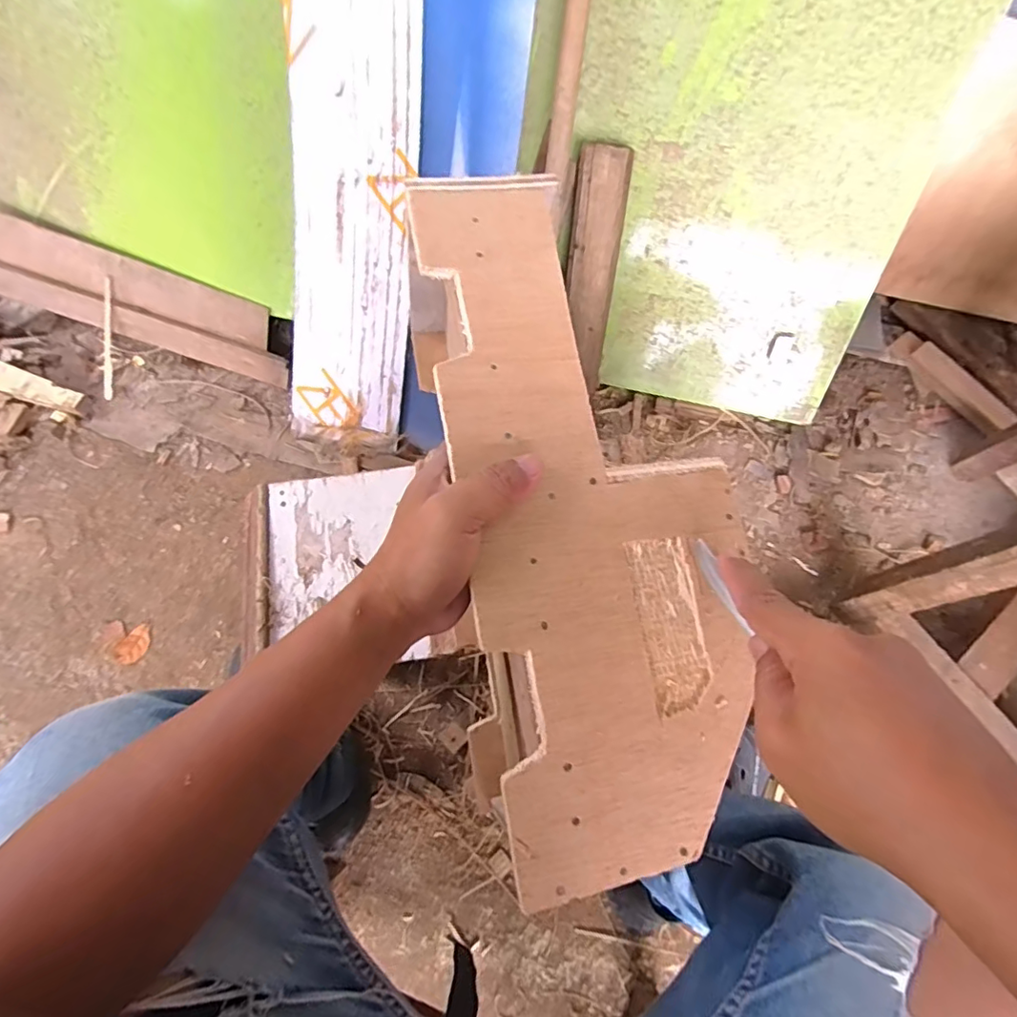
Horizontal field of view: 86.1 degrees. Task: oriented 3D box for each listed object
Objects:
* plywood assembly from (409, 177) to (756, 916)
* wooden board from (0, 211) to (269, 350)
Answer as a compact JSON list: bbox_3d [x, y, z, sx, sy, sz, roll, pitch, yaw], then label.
[{"bbox_3d":[0.039,-0.016,0.305,0.155,0.021,0.387,-12,79,-5],"label":"plywood assembly"},{"bbox_3d":[-0.592,-0.351,0.845,0.458,0.078,0.028,18,29,-3],"label":"wooden board"}]

